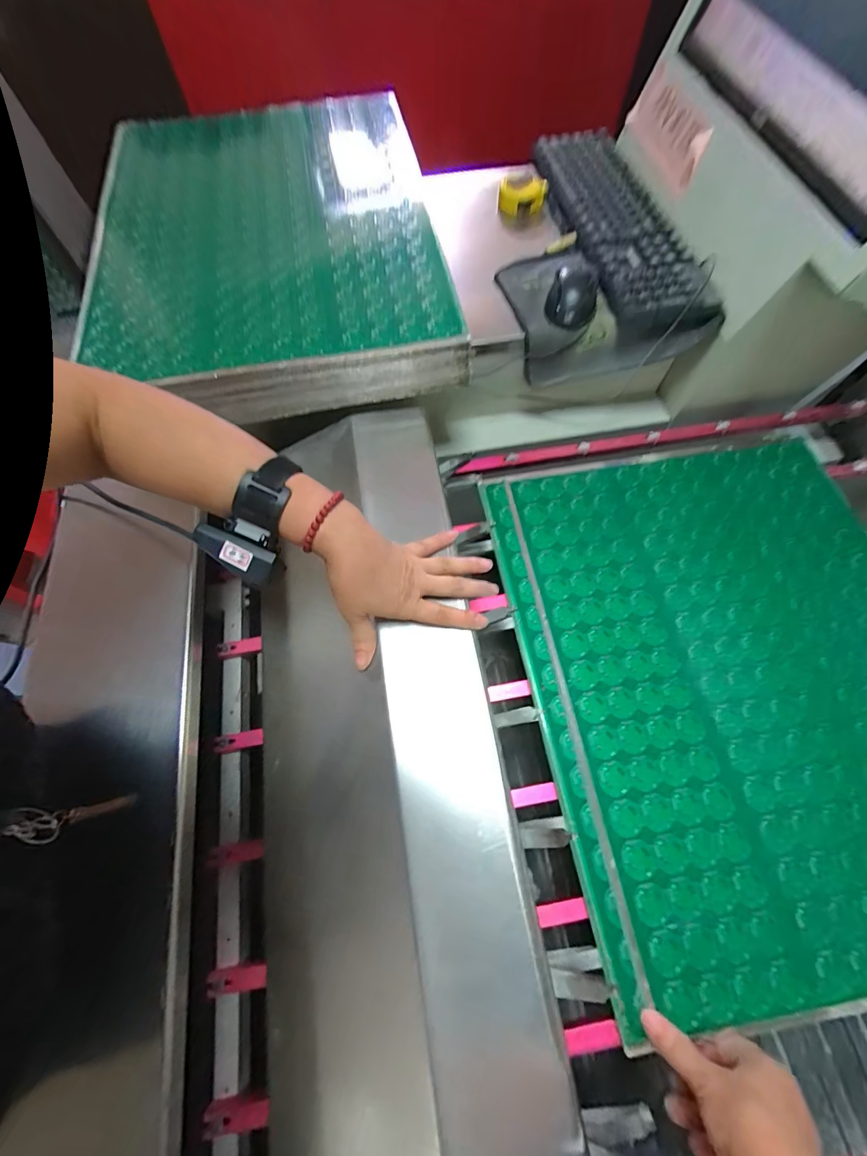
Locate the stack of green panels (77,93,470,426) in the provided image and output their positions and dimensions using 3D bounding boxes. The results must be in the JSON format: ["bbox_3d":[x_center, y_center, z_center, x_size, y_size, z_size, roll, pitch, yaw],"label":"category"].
[{"bbox_3d":[-0.208,-0.446,0.544,0.378,0.075,0.548,-12,67,-3],"label":"stack of green panels"}]

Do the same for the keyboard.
[{"bbox_3d":[0.257,-0.517,0.600,0.136,0.028,0.442,-10,67,-2],"label":"keyboard"}]

